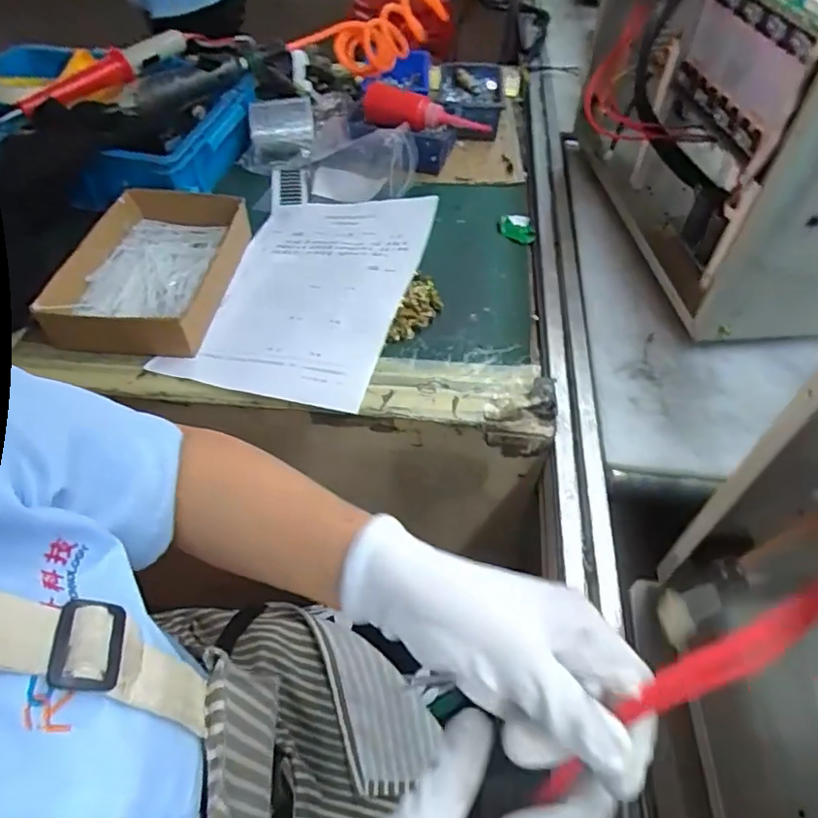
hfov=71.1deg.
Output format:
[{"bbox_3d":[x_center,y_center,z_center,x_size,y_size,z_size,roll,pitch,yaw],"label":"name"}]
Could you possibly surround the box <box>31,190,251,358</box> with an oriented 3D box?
[{"bbox_3d":[-0.266,-0.149,0.590,0.155,0.044,0.219,4,51,2],"label":"box"}]

